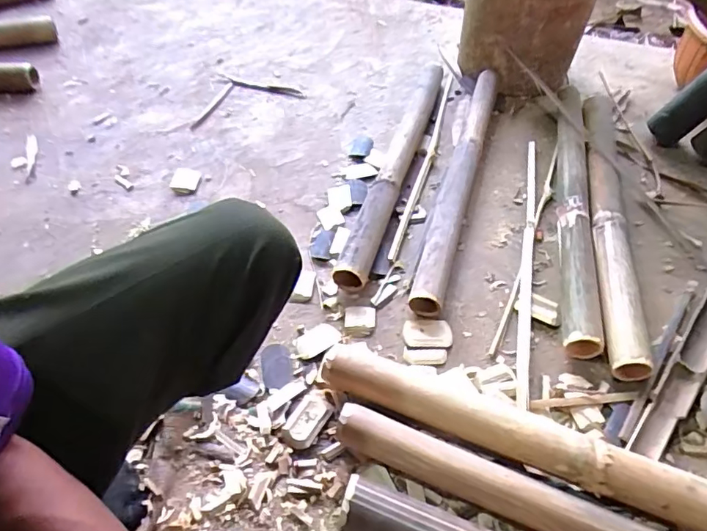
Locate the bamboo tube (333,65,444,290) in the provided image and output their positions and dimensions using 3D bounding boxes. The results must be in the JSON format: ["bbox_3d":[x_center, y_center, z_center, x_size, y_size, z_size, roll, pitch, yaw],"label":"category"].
[{"bbox_3d":[0.088,-0.208,0.943,0.059,0.060,0.639,14,51,11],"label":"bamboo tube"}]

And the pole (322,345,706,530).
[{"bbox_3d":[0.265,0.210,0.544,0.649,0.044,0.059,18,53,14],"label":"pole"}]

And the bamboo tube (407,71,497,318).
[{"bbox_3d":[0.195,-0.172,0.913,0.052,0.060,0.630,14,51,11],"label":"bamboo tube"}]

